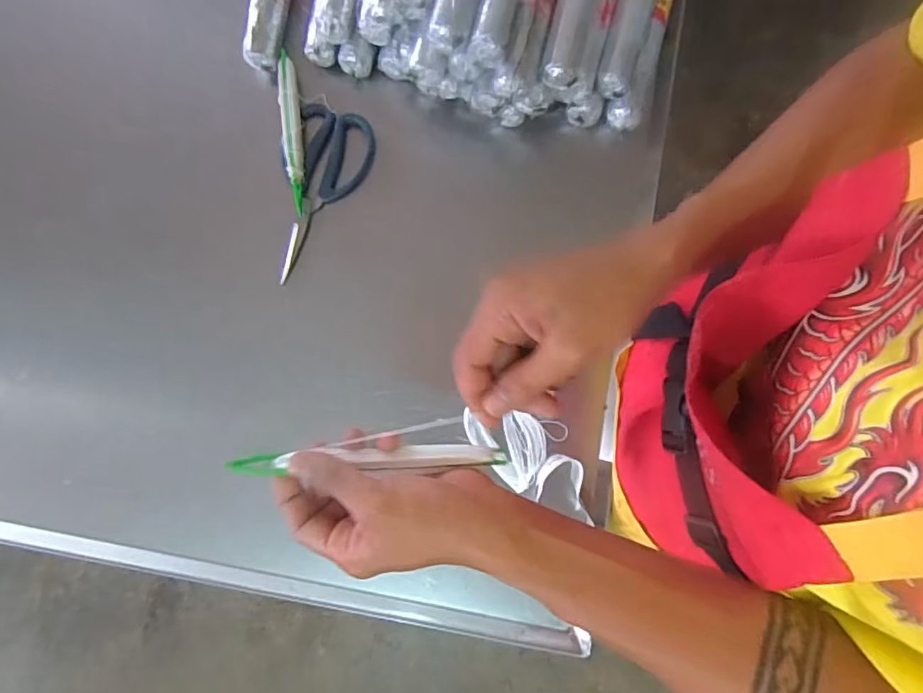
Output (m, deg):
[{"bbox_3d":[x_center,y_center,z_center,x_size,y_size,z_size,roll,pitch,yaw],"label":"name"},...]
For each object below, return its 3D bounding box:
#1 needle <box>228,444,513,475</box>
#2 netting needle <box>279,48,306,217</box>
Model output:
[{"bbox_3d":[-0.058,0.071,0.357,0.171,0.012,0.014,-2,80,-2],"label":"needle"},{"bbox_3d":[-0.174,-0.222,0.574,0.019,0.018,0.159,-5,92,-1],"label":"netting needle"}]

